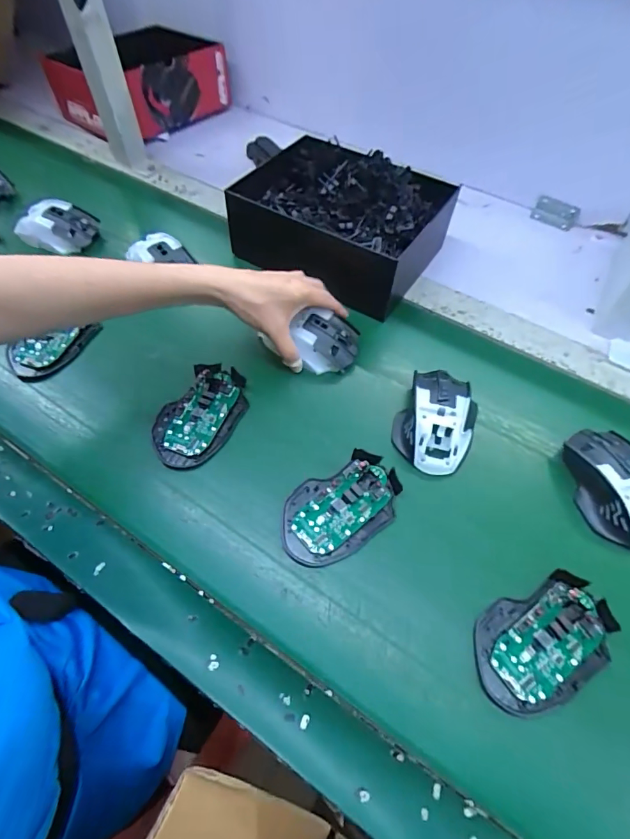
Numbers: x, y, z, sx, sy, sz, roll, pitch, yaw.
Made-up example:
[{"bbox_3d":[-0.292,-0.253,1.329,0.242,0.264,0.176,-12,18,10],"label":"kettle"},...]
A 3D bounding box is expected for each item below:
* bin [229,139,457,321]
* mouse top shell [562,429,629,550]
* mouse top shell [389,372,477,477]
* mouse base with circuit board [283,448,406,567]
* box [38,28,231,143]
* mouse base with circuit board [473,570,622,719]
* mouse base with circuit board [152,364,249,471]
[{"bbox_3d":[0.033,-0.260,0.565,0.238,0.099,0.175,30,62,17],"label":"bin"},{"bbox_3d":[0.273,0.060,0.393,0.064,0.032,0.114,-12,58,-8],"label":"mouse top shell"},{"bbox_3d":[0.120,-0.005,0.431,0.072,0.037,0.116,13,58,8],"label":"mouse top shell"},{"bbox_3d":[0.023,0.078,0.386,0.114,0.019,0.071,-31,63,-19],"label":"mouse base with circuit board"},{"bbox_3d":[-0.320,-0.629,0.804,0.272,0.107,0.192,-39,65,-22],"label":"box"},{"bbox_3d":[0.175,0.173,0.337,0.112,0.031,0.071,-24,61,-15],"label":"mouse base with circuit board"},{"bbox_3d":[-0.115,-0.005,0.440,0.071,0.022,0.115,29,61,17],"label":"mouse base with circuit board"}]

